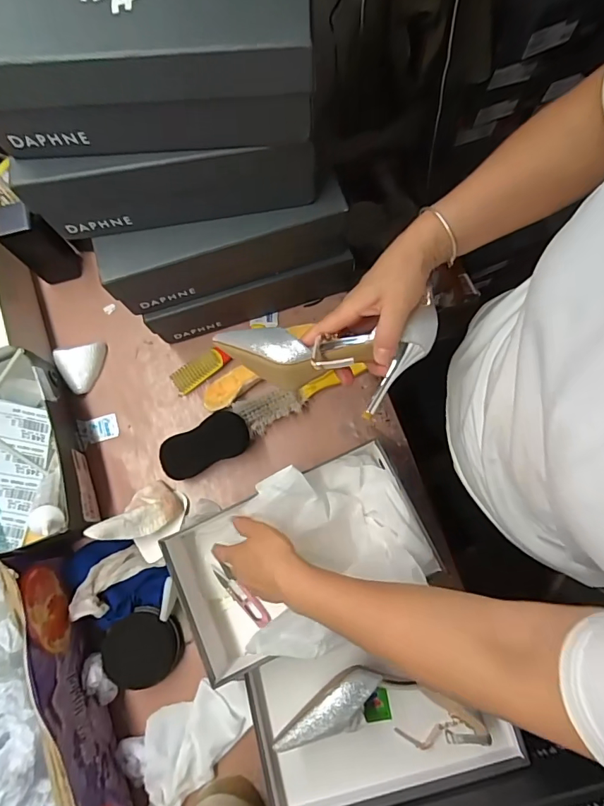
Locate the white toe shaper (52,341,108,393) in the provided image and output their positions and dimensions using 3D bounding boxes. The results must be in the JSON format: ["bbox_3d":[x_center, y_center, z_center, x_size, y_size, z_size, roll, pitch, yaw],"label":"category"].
[{"bbox_3d":[-0.327,-0.052,0.657,0.068,0.033,0.068,0,76,1],"label":"white toe shaper"}]

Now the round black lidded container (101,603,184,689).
[{"bbox_3d":[-0.202,0.309,0.554,0.087,0.026,0.085,0,76,1],"label":"round black lidded container"}]

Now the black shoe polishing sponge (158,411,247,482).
[{"bbox_3d":[-0.135,0.060,0.613,0.126,0.046,0.061,-26,77,-5],"label":"black shoe polishing sponge"}]

